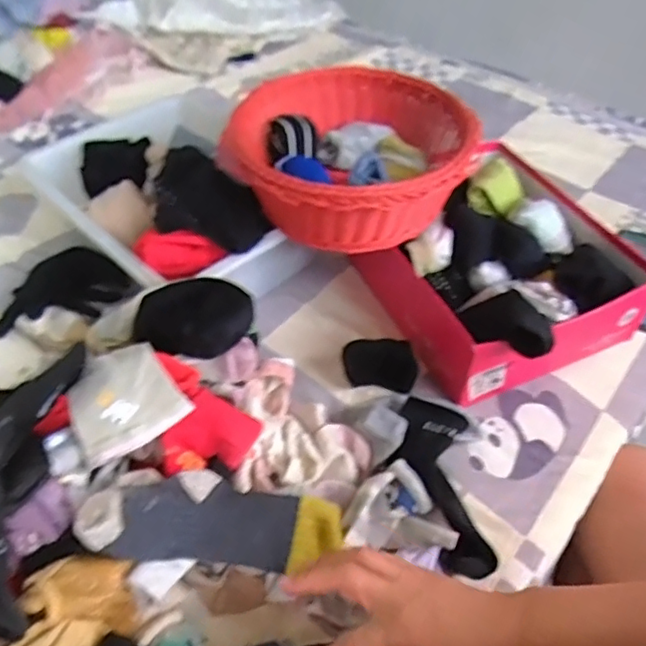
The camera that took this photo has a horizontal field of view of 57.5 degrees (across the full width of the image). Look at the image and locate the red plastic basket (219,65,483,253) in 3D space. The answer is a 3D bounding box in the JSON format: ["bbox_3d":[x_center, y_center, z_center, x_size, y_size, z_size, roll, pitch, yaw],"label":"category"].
[{"bbox_3d":[0.033,-0.195,0.695,0.278,0.088,0.276,6,48,5],"label":"red plastic basket"}]

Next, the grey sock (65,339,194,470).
[{"bbox_3d":[-0.179,0.062,0.522,0.089,0.030,0.098,-24,53,-21],"label":"grey sock"}]

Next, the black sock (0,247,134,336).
[{"bbox_3d":[-0.320,-0.038,0.723,0.156,0.042,0.102,-10,49,-10],"label":"black sock"}]

